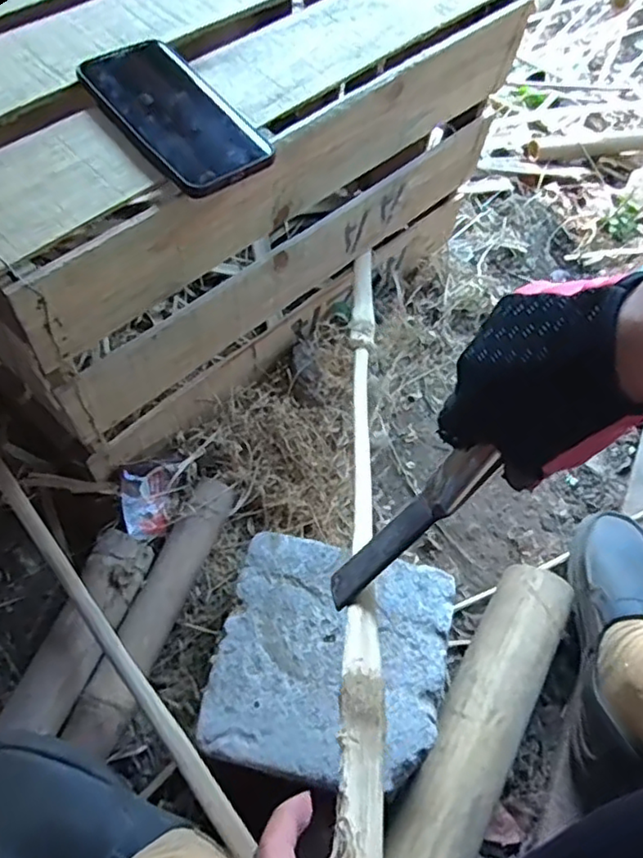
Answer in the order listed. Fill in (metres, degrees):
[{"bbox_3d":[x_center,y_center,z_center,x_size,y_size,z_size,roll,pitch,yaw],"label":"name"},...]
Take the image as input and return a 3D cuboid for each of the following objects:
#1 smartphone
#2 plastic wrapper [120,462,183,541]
[{"bbox_3d":[-0.114,-0.243,0.477,0.088,0.013,0.164,-33,71,-28],"label":"smartphone"},{"bbox_3d":[-0.179,0.075,0.660,0.058,0.012,0.077,-1,75,-25],"label":"plastic wrapper"}]

